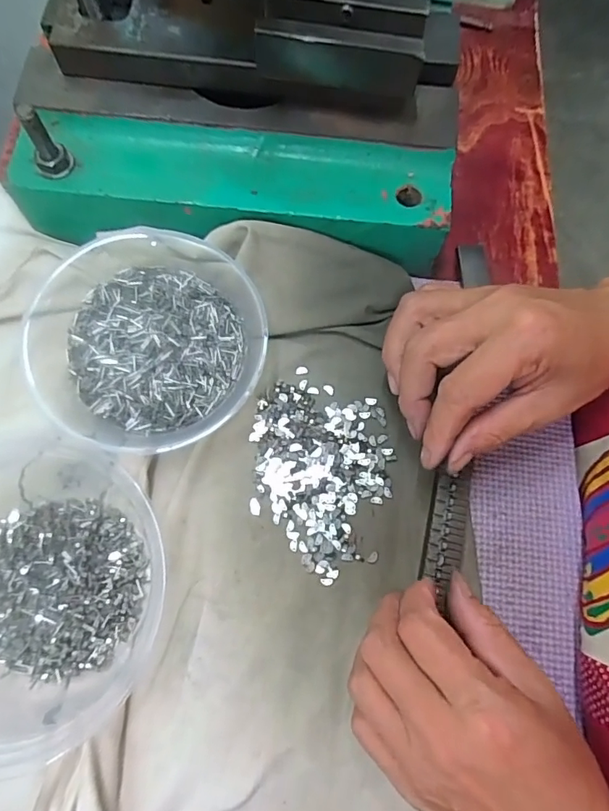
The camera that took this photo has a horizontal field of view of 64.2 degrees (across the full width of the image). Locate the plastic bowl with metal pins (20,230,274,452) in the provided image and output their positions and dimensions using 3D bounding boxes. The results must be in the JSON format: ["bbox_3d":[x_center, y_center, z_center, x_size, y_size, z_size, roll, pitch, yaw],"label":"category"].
[{"bbox_3d":[-0.094,-0.040,0.276,0.144,0.043,0.123,42,75,11],"label":"plastic bowl with metal pins"}]

